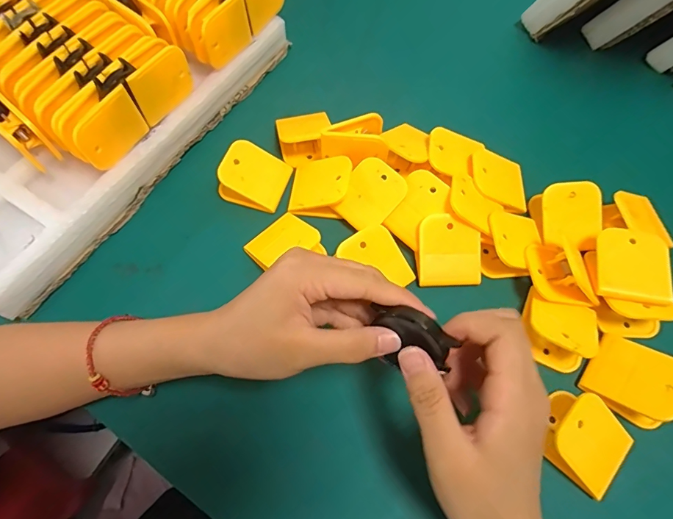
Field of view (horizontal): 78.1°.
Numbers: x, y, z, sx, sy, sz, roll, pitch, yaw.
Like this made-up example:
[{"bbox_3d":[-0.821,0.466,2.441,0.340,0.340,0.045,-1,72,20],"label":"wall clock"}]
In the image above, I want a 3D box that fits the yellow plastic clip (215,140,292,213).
[{"bbox_3d":[-0.069,-0.074,0.350,0.050,0.026,0.049,19,68,8],"label":"yellow plastic clip"}]

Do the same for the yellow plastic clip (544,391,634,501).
[{"bbox_3d":[0.160,0.117,0.265,0.055,0.028,0.049,34,71,14],"label":"yellow plastic clip"}]

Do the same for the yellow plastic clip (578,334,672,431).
[{"bbox_3d":[0.204,0.080,0.282,0.050,0.028,0.049,31,70,13],"label":"yellow plastic clip"}]

